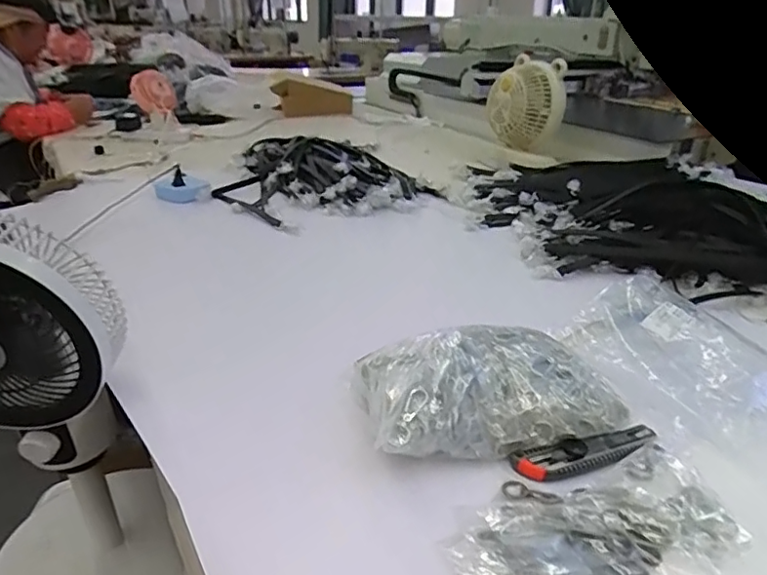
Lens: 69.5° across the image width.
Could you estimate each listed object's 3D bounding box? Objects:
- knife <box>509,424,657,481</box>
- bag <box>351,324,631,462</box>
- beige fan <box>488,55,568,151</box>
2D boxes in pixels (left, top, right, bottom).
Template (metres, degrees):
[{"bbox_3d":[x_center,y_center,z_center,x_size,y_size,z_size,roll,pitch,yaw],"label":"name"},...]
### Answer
[{"bbox_3d":[0.194,0.152,0.515,0.147,0.013,0.036,-7,27,-14],"label":"knife"},{"bbox_3d":[0.098,0.103,0.538,0.235,0.078,0.115,-6,27,-12],"label":"bag"},{"bbox_3d":[0.372,-0.473,1.465,0.187,0.233,0.136,4,27,8],"label":"beige fan"}]

